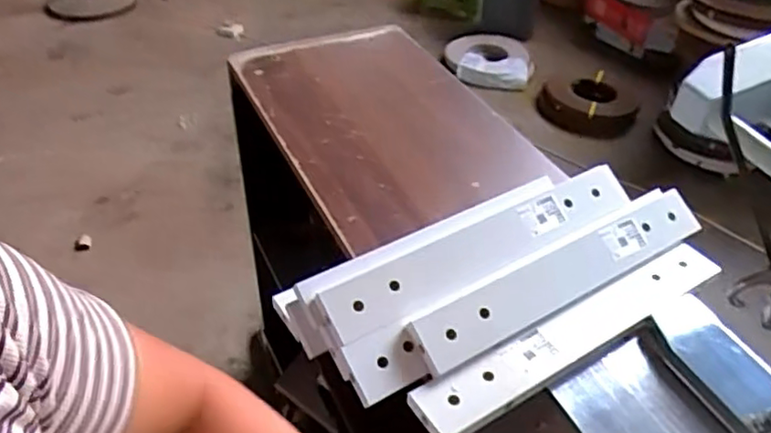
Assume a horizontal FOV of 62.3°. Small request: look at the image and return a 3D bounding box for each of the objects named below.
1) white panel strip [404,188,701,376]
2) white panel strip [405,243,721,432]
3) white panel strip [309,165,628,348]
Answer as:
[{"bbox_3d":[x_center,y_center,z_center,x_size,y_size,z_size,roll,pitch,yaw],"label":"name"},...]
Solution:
[{"bbox_3d":[0.204,0.064,0.719,0.397,0.014,0.063,-23,75,-23],"label":"white panel strip"},{"bbox_3d":[0.208,0.127,0.685,0.399,0.013,0.064,-21,63,-23],"label":"white panel strip"},{"bbox_3d":[0.116,0.036,0.725,0.416,0.022,0.065,-22,69,-24],"label":"white panel strip"}]

